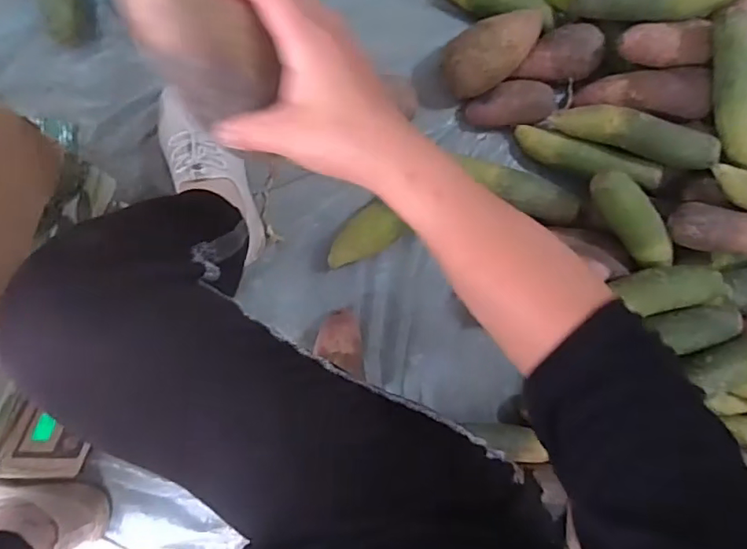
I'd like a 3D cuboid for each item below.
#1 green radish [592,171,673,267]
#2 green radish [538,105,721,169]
[{"bbox_3d":[0.348,-0.072,0.696,0.048,0.045,0.155,-40,97,-7],"label":"green radish"},{"bbox_3d":[0.347,-0.192,0.712,0.216,0.043,0.046,23,87,22],"label":"green radish"}]

